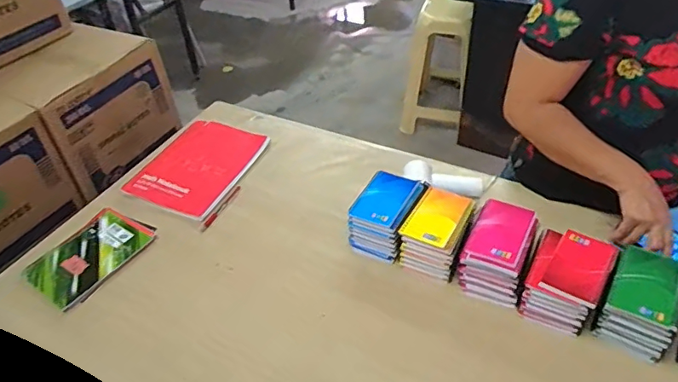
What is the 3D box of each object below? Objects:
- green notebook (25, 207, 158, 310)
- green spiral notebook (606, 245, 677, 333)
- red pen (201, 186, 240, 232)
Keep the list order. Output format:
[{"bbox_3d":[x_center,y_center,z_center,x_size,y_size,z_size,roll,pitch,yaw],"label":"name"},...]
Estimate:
[{"bbox_3d":[-0.494,0.127,1.008,0.149,0.014,0.206,22,48,27],"label":"green notebook"},{"bbox_3d":[0.477,0.146,0.785,0.093,0.020,0.124,20,48,26],"label":"green spiral notebook"},{"bbox_3d":[-0.254,0.037,1.105,0.016,0.006,0.137,15,45,21],"label":"red pen"}]

